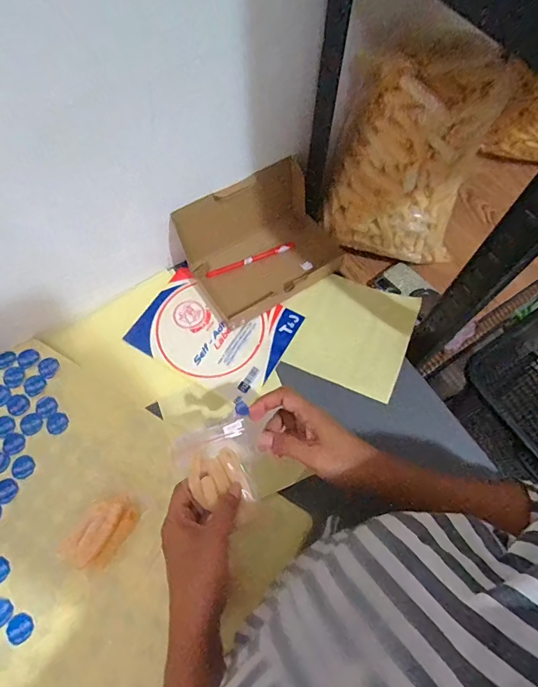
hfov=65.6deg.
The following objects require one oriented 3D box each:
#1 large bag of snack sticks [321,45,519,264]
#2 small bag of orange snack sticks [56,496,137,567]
[{"bbox_3d":[0.176,-0.219,0.535,0.189,0.250,0.089,16,69,6],"label":"large bag of snack sticks"},{"bbox_3d":[-0.191,0.219,0.479,0.050,0.025,0.086,38,73,14],"label":"small bag of orange snack sticks"}]

